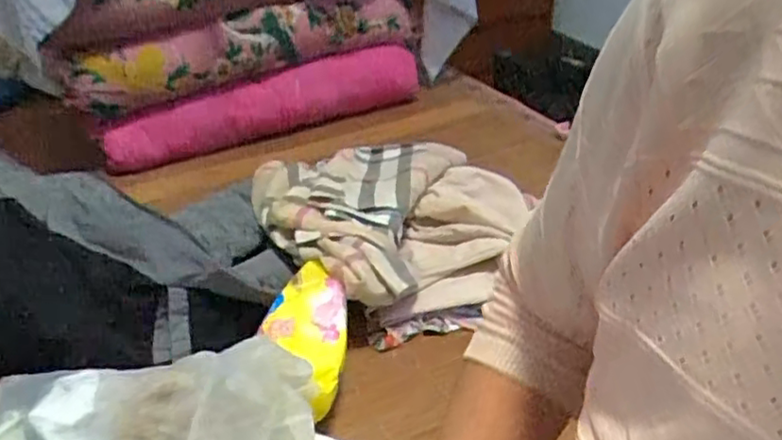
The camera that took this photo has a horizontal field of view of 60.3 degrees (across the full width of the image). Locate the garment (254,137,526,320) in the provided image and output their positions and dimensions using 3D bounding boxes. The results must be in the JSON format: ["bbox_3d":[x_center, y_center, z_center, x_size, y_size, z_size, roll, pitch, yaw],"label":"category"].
[{"bbox_3d":[0.012,-0.006,0.919,0.354,0.135,0.323,0,33,0],"label":"garment"}]

